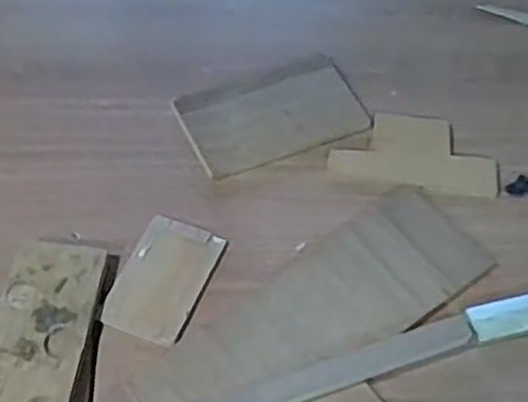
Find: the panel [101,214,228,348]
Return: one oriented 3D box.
[{"bbox_3d":[-0.106,0.081,0.807,0.088,0.005,0.145,20,53,11],"label":"panel"}]

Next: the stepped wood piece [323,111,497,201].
[{"bbox_3d":[0.180,-0.059,0.919,0.194,0.005,0.118,7,52,1],"label":"stepped wood piece"}]

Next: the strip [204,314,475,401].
[{"bbox_3d":[0.065,0.170,0.746,0.303,0.016,0.037,-14,54,-14],"label":"strip"}]

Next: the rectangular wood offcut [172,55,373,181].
[{"bbox_3d":[0.013,-0.109,0.952,0.218,0.018,0.131,-18,55,-17],"label":"rectangular wood offcut"}]

